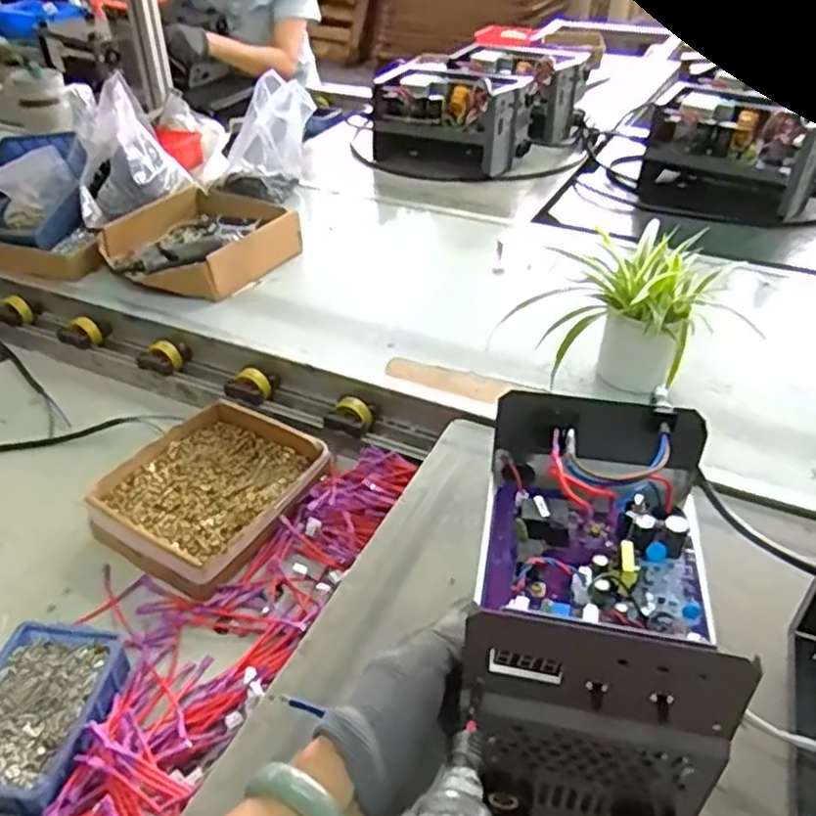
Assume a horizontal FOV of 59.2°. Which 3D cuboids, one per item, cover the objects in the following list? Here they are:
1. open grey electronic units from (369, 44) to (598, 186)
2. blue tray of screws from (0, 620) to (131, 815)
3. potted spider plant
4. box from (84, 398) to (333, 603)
[{"bbox_3d":[0.171,-0.655,1.555,0.293,0.152,0.469,23,43,27],"label":"open grey electronic units"},{"bbox_3d":[-0.306,0.258,0.599,0.101,0.052,0.149,6,38,9],"label":"blue tray of screws"},{"bbox_3d":[0.243,-0.111,0.854,0.206,0.140,0.185,-7,38,-8],"label":"potted spider plant"},{"bbox_3d":[-0.222,0.090,0.812,0.195,0.043,0.229,22,43,27],"label":"box"}]

